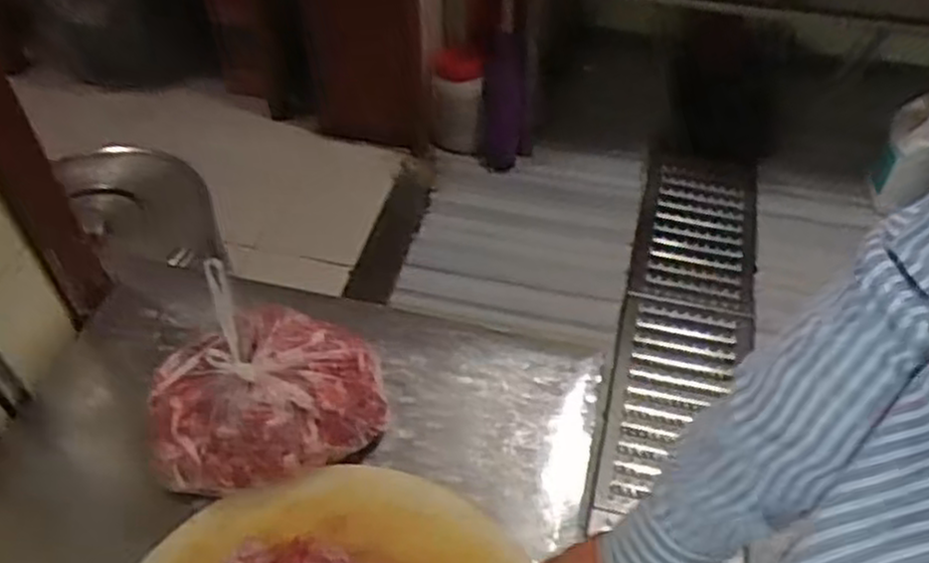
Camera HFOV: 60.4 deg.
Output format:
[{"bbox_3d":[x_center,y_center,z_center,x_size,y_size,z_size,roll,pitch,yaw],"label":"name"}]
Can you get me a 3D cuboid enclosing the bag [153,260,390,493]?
[{"bbox_3d":[-0.192,0.099,0.758,0.221,0.146,0.156,-11,49,-8],"label":"bag"}]

